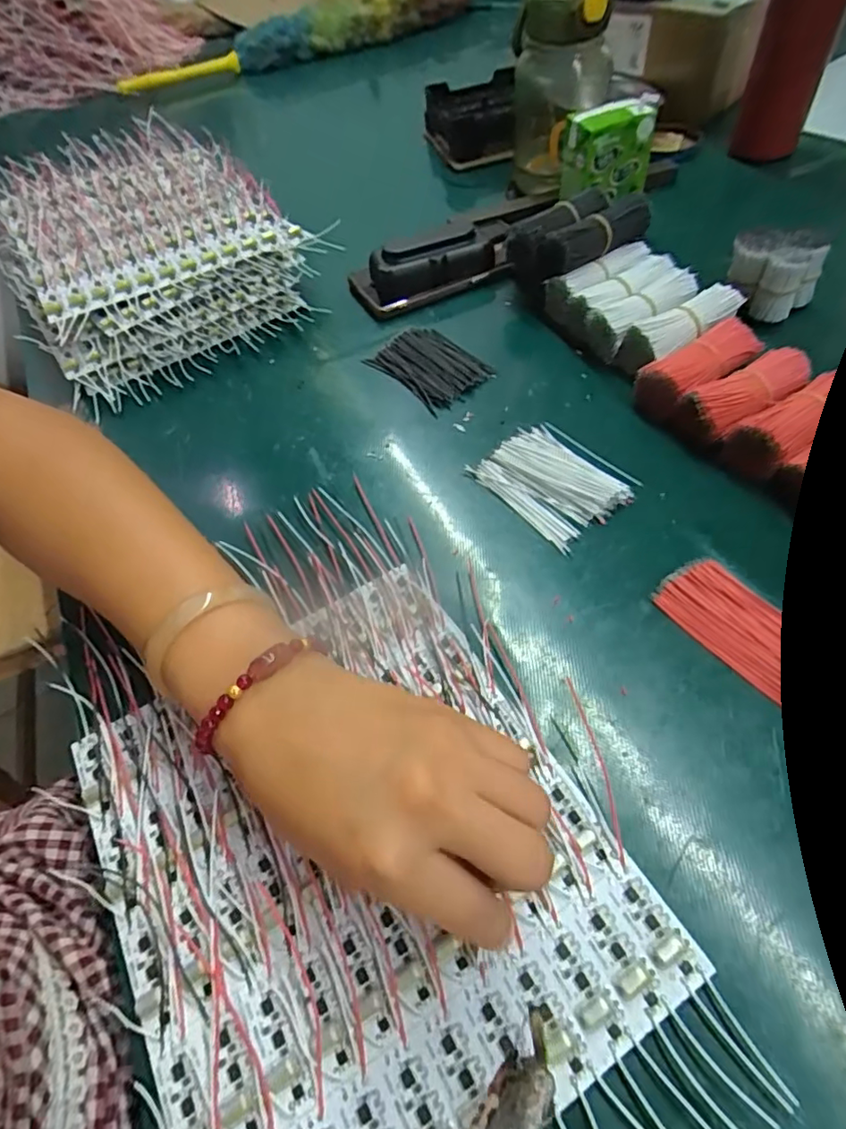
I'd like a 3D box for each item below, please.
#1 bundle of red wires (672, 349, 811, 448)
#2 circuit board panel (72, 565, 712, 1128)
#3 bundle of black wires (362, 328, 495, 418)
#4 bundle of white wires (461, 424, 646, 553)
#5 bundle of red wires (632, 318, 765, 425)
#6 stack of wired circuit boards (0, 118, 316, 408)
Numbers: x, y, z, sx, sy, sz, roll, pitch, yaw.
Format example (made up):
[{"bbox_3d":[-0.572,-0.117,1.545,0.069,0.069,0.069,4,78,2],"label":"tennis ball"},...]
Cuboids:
[{"bbox_3d":[0.206,-0.105,0.363,0.078,0.034,0.036,-27,58,-13],"label":"bundle of red wires"},{"bbox_3d":[-0.033,0.125,0.249,0.195,0.008,0.226,-30,59,-14],"label":"circuit board panel"},{"bbox_3d":[0.006,-0.158,0.445,0.062,0.013,0.089,-36,60,-17],"label":"bundle of black wires"},{"bbox_3d":[0.084,-0.055,0.364,0.070,0.008,0.087,-36,60,-18],"label":"bundle of white wires"},{"bbox_3d":[0.189,-0.132,0.389,0.082,0.034,0.037,-27,58,-13],"label":"bundle of red wires"},{"bbox_3d":[-0.259,-0.298,0.531,0.239,0.073,0.344,-30,59,-15],"label":"stack of wired circuit boards"}]

